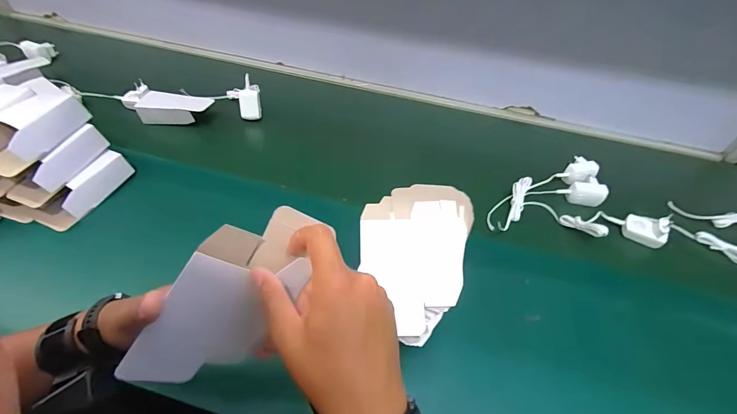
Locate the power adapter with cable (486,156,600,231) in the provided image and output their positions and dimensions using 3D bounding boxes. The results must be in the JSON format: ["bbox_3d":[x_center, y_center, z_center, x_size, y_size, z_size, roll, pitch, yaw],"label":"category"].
[{"bbox_3d":[0.319,-0.035,0.634,0.289,0.038,0.060,-21,52,-23],"label":"power adapter with cable"}]

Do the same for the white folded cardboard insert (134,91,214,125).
[{"bbox_3d":[-0.407,-0.204,0.711,0.140,0.042,0.064,7,47,2],"label":"white folded cardboard insert"}]

